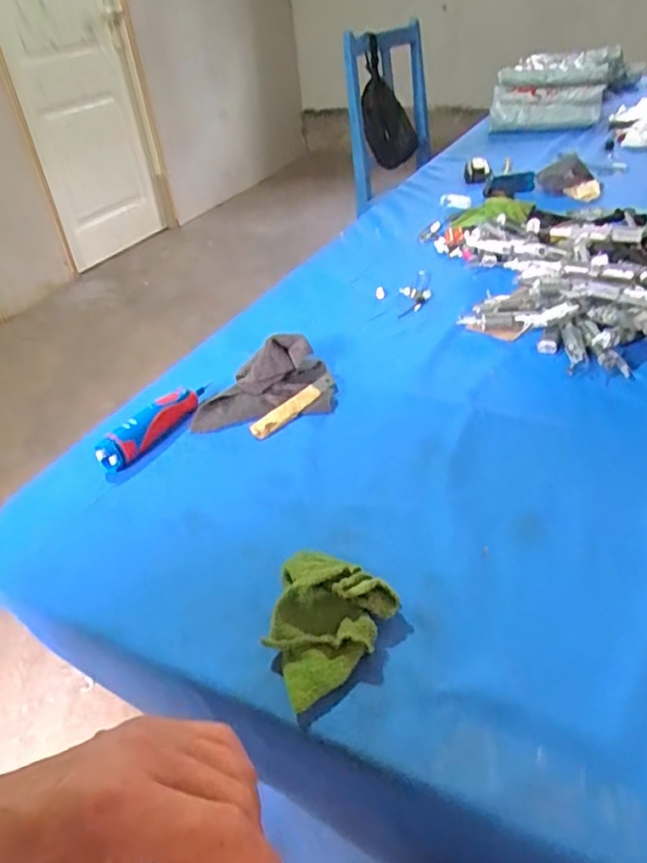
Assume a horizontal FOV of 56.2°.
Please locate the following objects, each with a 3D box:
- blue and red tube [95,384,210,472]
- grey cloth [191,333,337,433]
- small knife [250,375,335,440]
[{"bbox_3d":[-0.175,-0.010,0.634,0.029,0.033,0.139,17,44,28],"label":"blue and red tube"},{"bbox_3d":[-0.069,-0.056,0.665,0.149,0.047,0.093,-9,38,-2],"label":"grey cloth"},{"bbox_3d":[-0.031,-0.028,0.656,0.021,0.010,0.117,27,49,36],"label":"small knife"}]

